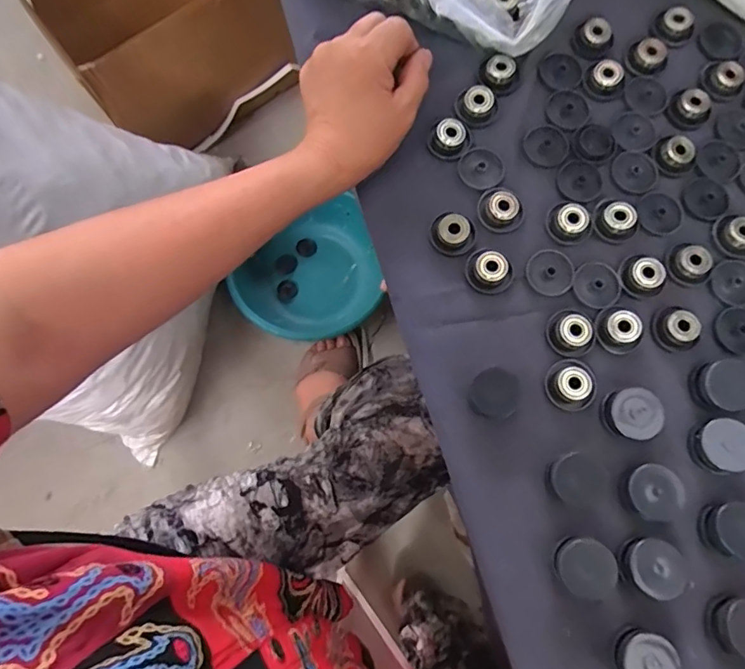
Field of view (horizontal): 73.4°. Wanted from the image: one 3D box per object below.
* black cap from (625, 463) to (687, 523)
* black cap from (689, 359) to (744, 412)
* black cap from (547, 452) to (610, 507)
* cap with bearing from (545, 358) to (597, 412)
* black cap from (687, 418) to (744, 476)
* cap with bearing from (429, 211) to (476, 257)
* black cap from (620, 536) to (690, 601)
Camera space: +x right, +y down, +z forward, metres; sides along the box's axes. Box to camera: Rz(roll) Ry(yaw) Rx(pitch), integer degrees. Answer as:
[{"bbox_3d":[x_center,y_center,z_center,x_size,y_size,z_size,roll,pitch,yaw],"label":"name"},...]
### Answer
[{"bbox_3d":[0.178,0.101,0.319,0.037,0.015,0.034,0,78,-1],"label":"black cap"},{"bbox_3d":[0.236,0.034,0.334,0.035,0.019,0.032,0,78,-1],"label":"black cap"},{"bbox_3d":[0.131,0.093,0.320,0.037,0.016,0.033,7,78,0],"label":"black cap"},{"bbox_3d":[0.135,0.034,0.337,0.033,0.011,0.034,0,78,-1],"label":"cap with bearing"},{"bbox_3d":[0.225,0.071,0.321,0.030,0.020,0.032,0,78,-1],"label":"black cap"},{"bbox_3d":[0.057,-0.072,0.359,0.032,0.011,0.029,18,79,2],"label":"cap with bearing"},{"bbox_3d":[0.173,0.142,0.307,0.033,0.019,0.032,0,78,-1],"label":"black cap"}]

